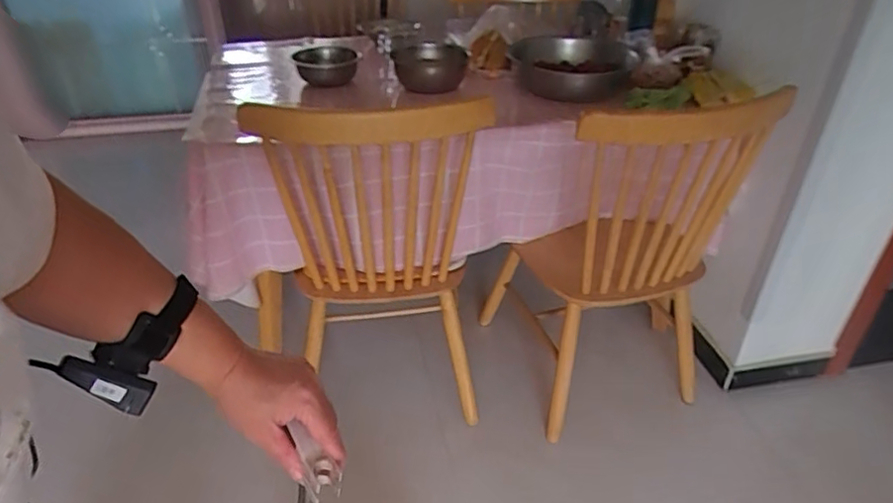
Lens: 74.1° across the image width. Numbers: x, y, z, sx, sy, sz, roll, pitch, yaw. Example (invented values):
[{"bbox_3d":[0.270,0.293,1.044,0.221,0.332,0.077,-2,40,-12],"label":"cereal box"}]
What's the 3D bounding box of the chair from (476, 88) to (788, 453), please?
[{"bbox_3d":[0.400,-0.017,1.438,0.444,0.805,0.508,-13,35,-18],"label":"chair"}]

